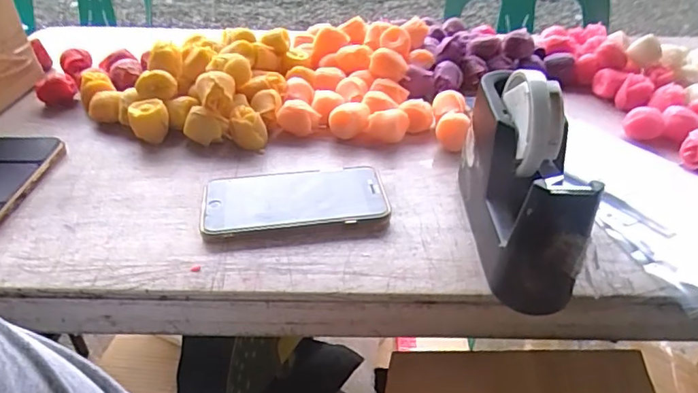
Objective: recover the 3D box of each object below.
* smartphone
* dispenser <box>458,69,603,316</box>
[{"bbox_3d":[-0.048,0.000,0.468,0.155,0.006,0.080,-5,40,-8],"label":"smartphone"},{"bbox_3d":[0.130,-0.019,0.410,0.059,0.123,0.179,2,36,1],"label":"dispenser"}]

